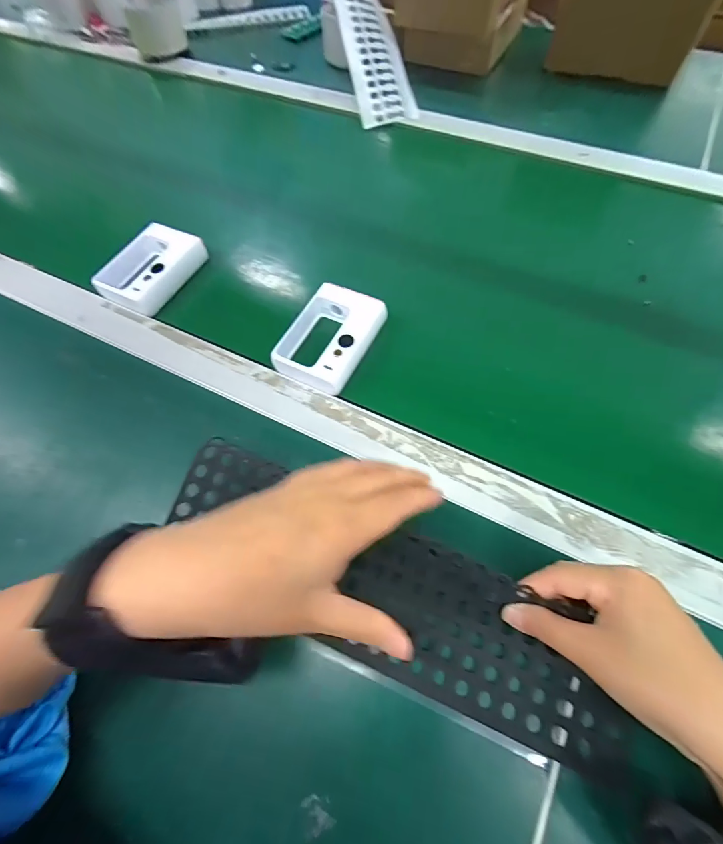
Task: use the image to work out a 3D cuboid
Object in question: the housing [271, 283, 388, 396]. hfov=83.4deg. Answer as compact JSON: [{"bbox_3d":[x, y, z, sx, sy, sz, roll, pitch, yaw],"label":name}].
[{"bbox_3d":[-0.028,-0.073,0.355,0.070,0.023,0.101,26,62,10],"label":"housing"}]

